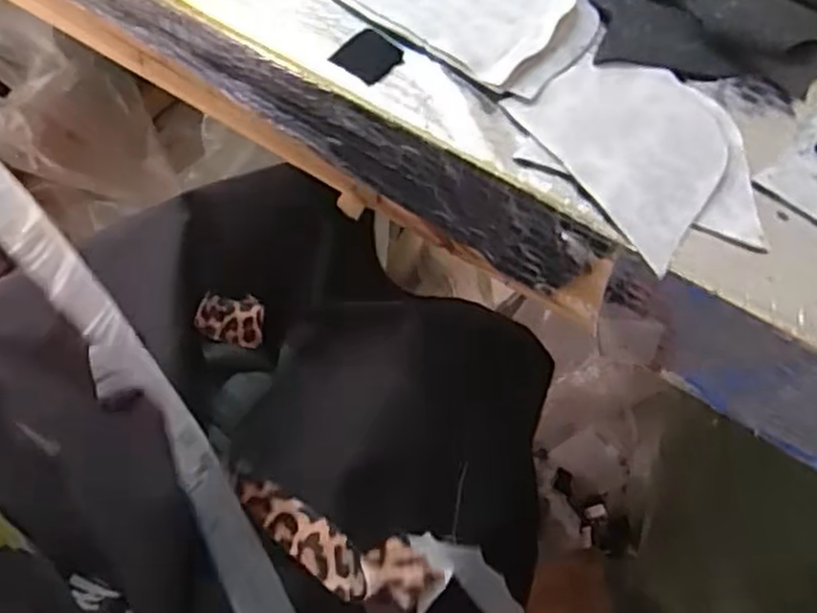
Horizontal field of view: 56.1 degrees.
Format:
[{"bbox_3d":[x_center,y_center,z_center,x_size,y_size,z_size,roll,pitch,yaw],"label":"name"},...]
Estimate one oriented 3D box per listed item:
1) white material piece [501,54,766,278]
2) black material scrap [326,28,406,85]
[{"bbox_3d":[0.122,-0.077,0.377,0.093,0.004,0.124,-29,66,-17],"label":"white material piece"},{"bbox_3d":[-0.021,-0.132,0.405,0.030,0.004,0.031,36,65,16],"label":"black material scrap"}]

